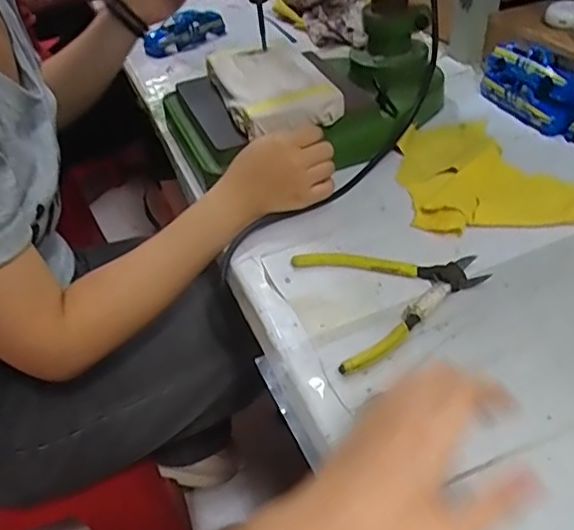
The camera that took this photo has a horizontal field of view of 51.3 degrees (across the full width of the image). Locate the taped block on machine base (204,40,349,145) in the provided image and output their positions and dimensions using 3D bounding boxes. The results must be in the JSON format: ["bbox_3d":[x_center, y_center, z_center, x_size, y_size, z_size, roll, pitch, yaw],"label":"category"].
[{"bbox_3d":[-0.020,-0.190,0.631,0.102,0.034,0.164,-17,41,-13],"label":"taped block on machine base"}]

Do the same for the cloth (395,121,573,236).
[{"bbox_3d":[0.195,-0.094,0.578,0.162,0.009,0.187,-2,41,7],"label":"cloth"}]

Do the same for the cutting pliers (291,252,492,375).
[{"bbox_3d":[0.088,0.019,0.461,0.135,0.011,0.127,-13,41,-7],"label":"cutting pliers"}]

